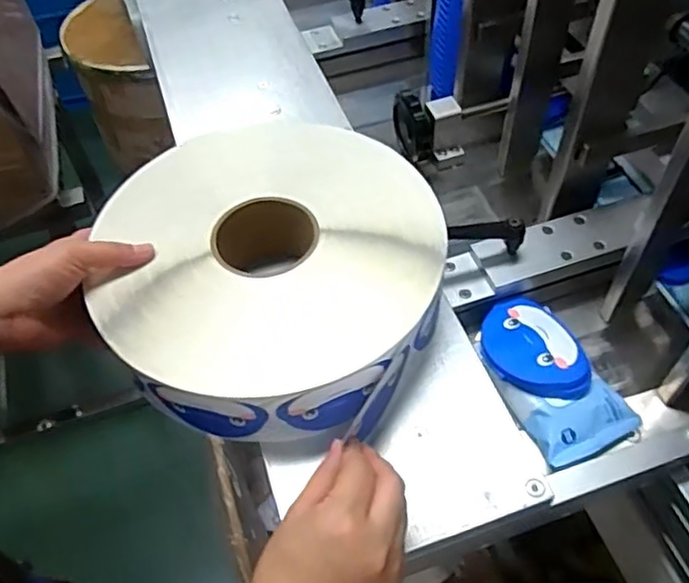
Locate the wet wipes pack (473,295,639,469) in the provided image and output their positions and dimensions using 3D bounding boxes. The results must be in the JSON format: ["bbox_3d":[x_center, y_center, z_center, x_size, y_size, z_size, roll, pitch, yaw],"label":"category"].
[{"bbox_3d":[0.163,0.065,0.517,0.078,0.036,0.136,-24,56,-14],"label":"wet wipes pack"}]

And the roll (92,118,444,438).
[{"bbox_3d":[-0.054,-0.021,0.501,0.248,0.068,0.256,-1,53,2],"label":"roll"}]

